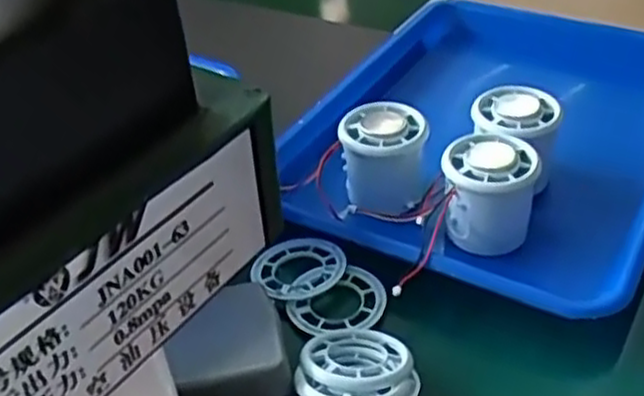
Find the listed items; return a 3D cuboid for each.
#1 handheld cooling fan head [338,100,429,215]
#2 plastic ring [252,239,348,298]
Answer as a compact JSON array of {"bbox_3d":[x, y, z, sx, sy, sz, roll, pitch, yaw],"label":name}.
[{"bbox_3d":[0.040,-0.025,0.481,0.054,0.055,0.051,-3,38,3],"label":"handheld cooling fan head"},{"bbox_3d":[-0.014,0.041,0.443,0.047,0.005,0.052,28,49,36],"label":"plastic ring"}]

